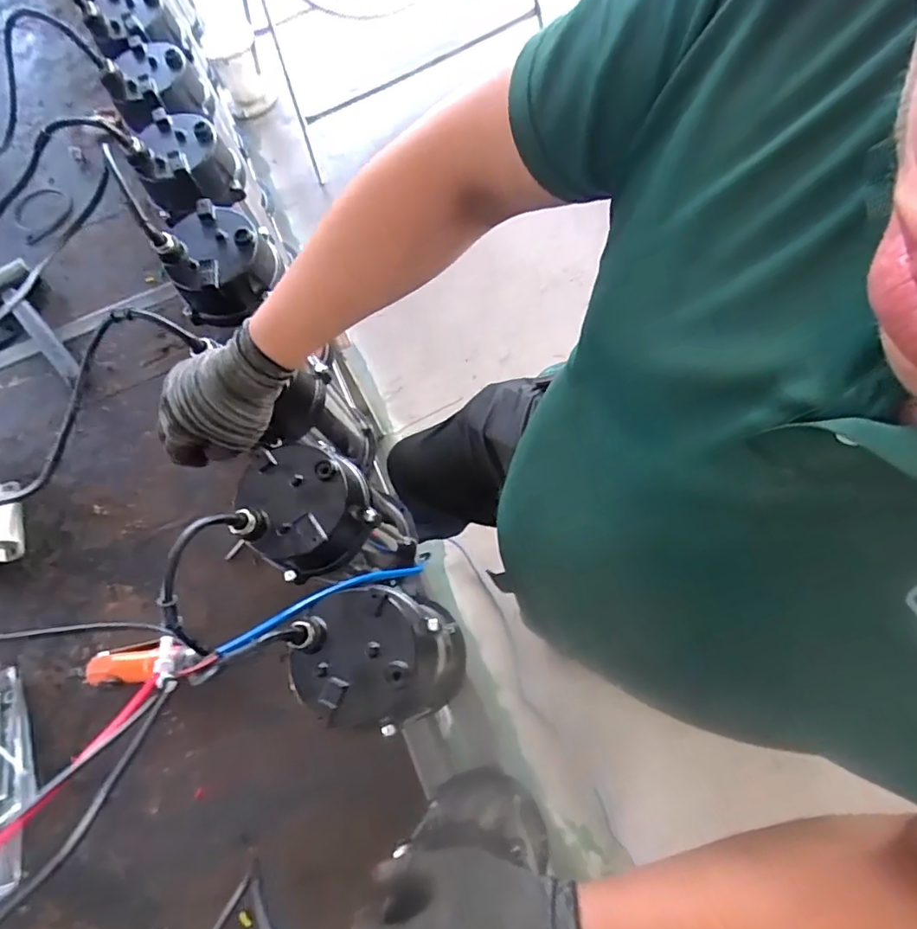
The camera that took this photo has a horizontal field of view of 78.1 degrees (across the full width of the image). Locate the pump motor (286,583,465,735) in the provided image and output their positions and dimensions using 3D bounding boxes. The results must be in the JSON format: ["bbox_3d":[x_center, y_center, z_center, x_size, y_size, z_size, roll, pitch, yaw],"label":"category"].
[{"bbox_3d":[-0.069,0.167,0.496,0.131,0.085,0.116,6,68,5],"label":"pump motor"}]

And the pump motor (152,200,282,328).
[{"bbox_3d":[-0.274,-0.235,0.659,0.122,0.076,0.110,-25,68,-7],"label":"pump motor"}]

